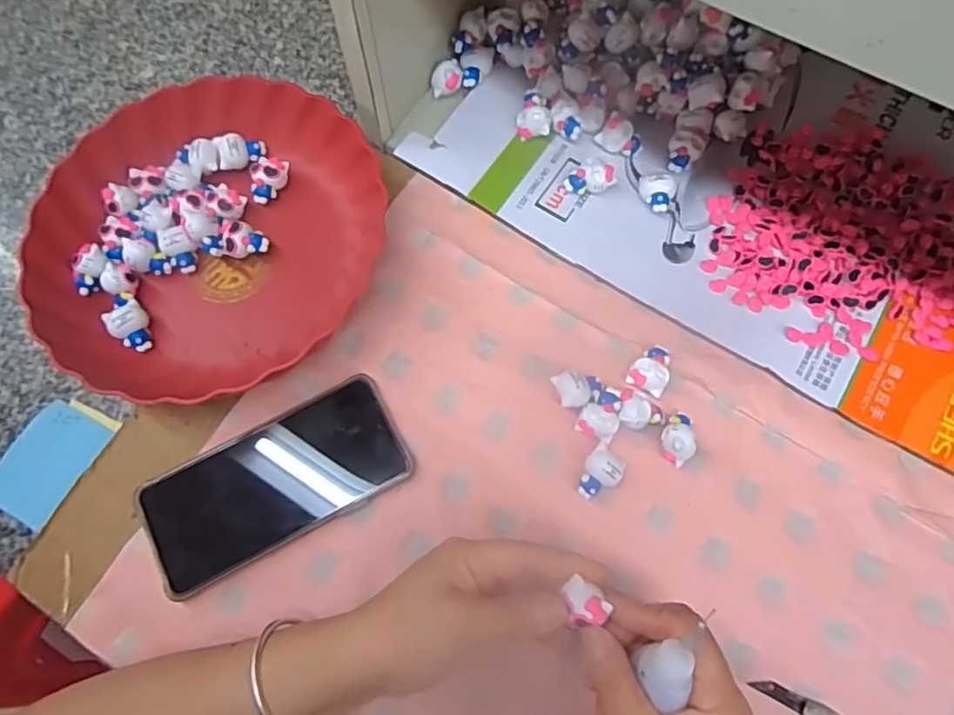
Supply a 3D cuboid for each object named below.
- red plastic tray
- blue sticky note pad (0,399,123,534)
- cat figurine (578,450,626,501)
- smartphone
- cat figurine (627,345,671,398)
[{"bbox_3d":[-0.189,-0.087,0.426,0.226,0.046,0.237,17,74,6],"label":"red plastic tray"},{"bbox_3d":[-0.290,0.068,0.400,0.059,0.005,0.082,29,75,9],"label":"blue sticky note pad"},{"bbox_3d":[0.079,0.076,0.376,0.023,0.018,0.029,20,74,7],"label":"cat figurine"},{"bbox_3d":[-0.130,0.080,0.383,0.167,0.017,0.077,-28,75,-8],"label":"smartphone"},{"bbox_3d":[0.120,0.009,0.405,0.026,0.017,0.035,29,75,9],"label":"cat figurine"}]

